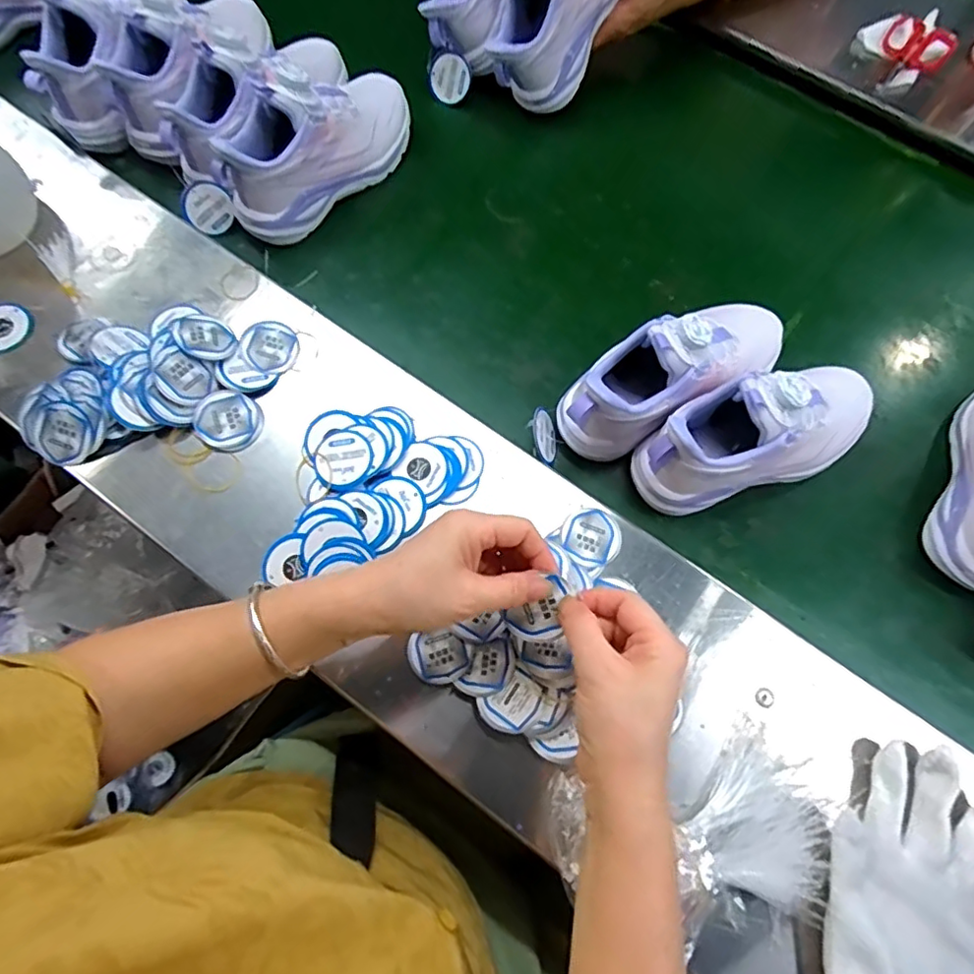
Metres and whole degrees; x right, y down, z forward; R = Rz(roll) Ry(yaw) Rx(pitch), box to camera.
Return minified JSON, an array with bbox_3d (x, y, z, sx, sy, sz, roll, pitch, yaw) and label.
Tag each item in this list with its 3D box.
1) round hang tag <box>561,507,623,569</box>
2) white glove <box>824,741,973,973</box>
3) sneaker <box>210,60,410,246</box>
[{"bbox_3d":[0.084,0.041,0.476,0.047,0.005,0.047,41,74,12],"label":"round hang tag"},{"bbox_3d":[0.275,0.280,0.379,0.122,0.033,0.212,28,71,8],"label":"white glove"},{"bbox_3d":[-0.164,-0.338,0.573,0.068,0.113,0.211,43,74,13],"label":"sneaker"}]

